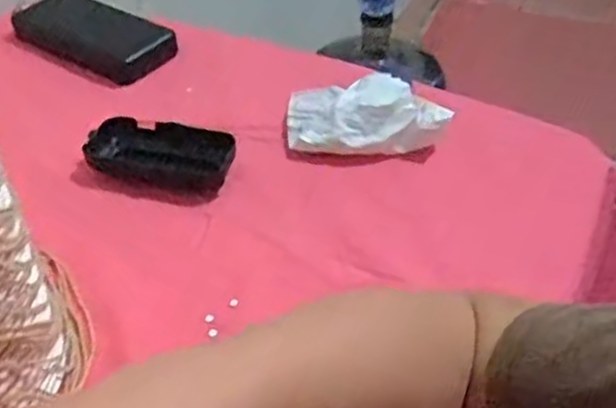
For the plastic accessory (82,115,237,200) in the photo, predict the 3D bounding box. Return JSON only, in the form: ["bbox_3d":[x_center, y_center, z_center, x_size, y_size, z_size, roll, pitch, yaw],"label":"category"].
[{"bbox_3d":[-0.113,-0.036,0.570,0.108,0.025,0.055,8,42,11],"label":"plastic accessory"}]

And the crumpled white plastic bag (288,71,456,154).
[{"bbox_3d":[0.046,-0.075,0.608,0.120,0.034,0.079,-2,41,-1],"label":"crumpled white plastic bag"}]

